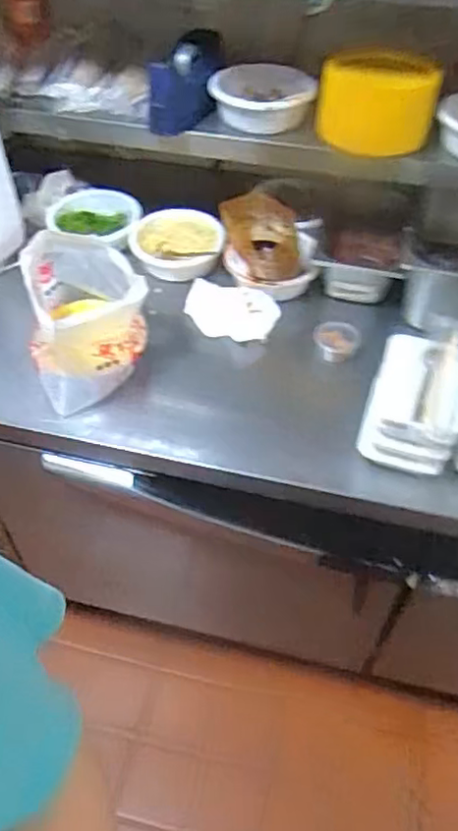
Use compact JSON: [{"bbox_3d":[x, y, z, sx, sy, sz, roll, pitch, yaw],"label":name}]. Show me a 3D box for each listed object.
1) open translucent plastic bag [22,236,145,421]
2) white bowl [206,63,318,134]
[{"bbox_3d":[-0.217,-0.156,0.943,0.163,0.156,0.205,-15,50,-13],"label":"open translucent plastic bag"},{"bbox_3d":[0.058,-0.536,1.068,0.168,0.057,0.165,0,48,0],"label":"white bowl"}]

